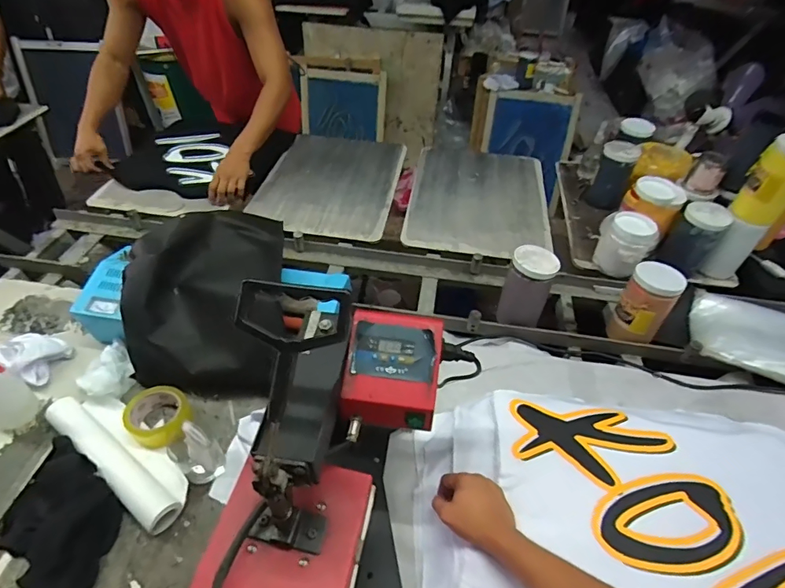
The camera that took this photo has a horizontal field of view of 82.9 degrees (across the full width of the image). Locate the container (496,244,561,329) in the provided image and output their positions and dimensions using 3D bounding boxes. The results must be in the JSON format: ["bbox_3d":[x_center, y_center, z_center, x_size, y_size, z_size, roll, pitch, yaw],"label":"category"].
[{"bbox_3d":[0.290,-0.014,0.962,0.094,0.166,0.081,9,46,6],"label":"container"}]

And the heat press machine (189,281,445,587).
[{"bbox_3d":[-0.074,0.196,0.538,0.232,0.420,0.325,7,46,4],"label":"heat press machine"}]

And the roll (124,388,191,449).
[{"bbox_3d":[-0.412,0.220,0.788,0.098,0.055,0.107,1,46,-1],"label":"roll"}]

